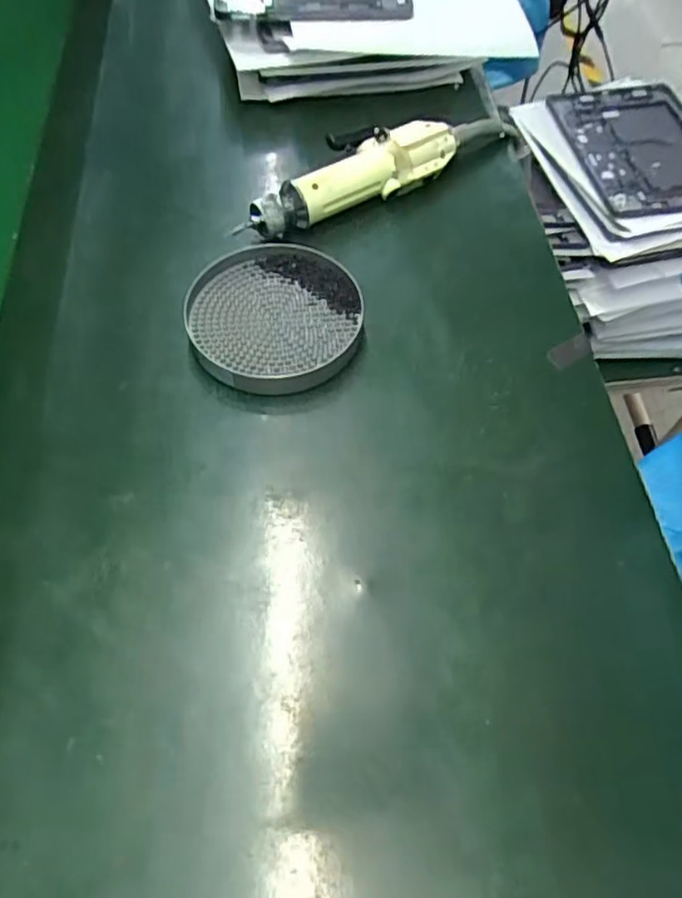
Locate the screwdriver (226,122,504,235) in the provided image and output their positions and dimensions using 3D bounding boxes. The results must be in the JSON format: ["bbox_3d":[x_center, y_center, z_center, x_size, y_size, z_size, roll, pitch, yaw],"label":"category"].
[{"bbox_3d":[0.028,-0.220,0.479,0.230,0.034,0.043,-26,63,-15],"label":"screwdriver"}]

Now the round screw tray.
[{"bbox_3d":[-0.044,-0.087,0.417,0.109,0.025,0.111,0,59,0],"label":"round screw tray"}]

